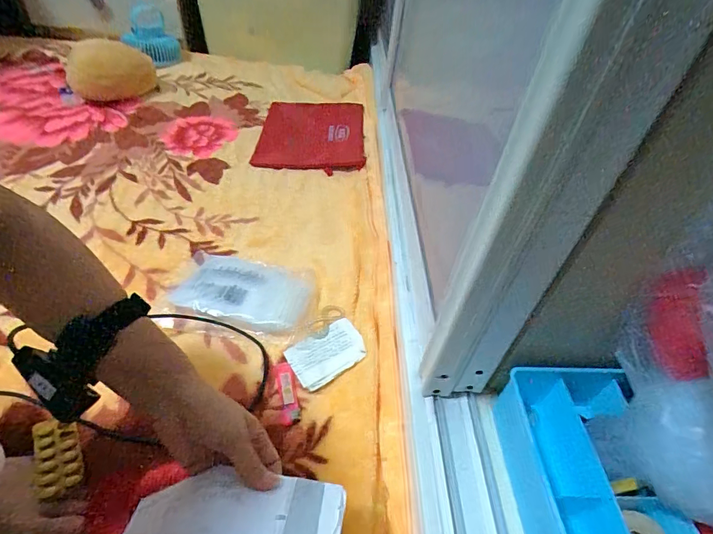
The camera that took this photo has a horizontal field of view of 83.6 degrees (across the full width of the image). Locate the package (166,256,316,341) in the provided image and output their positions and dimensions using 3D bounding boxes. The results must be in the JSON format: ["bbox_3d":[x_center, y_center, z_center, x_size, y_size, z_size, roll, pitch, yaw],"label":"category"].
[{"bbox_3d":[-0.166,0.038,0.621,0.211,0.021,0.145,11,45,12],"label":"package"}]

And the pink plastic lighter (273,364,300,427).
[{"bbox_3d":[-0.086,0.155,0.492,0.021,0.009,0.077,-12,45,-12],"label":"pink plastic lighter"}]

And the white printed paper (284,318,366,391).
[{"bbox_3d":[-0.039,0.117,0.542,0.104,0.005,0.071,-26,52,-27],"label":"white printed paper"}]

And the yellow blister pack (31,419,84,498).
[{"bbox_3d":[-0.325,0.202,0.431,0.044,0.011,0.083,-23,49,-22],"label":"yellow blister pack"}]

